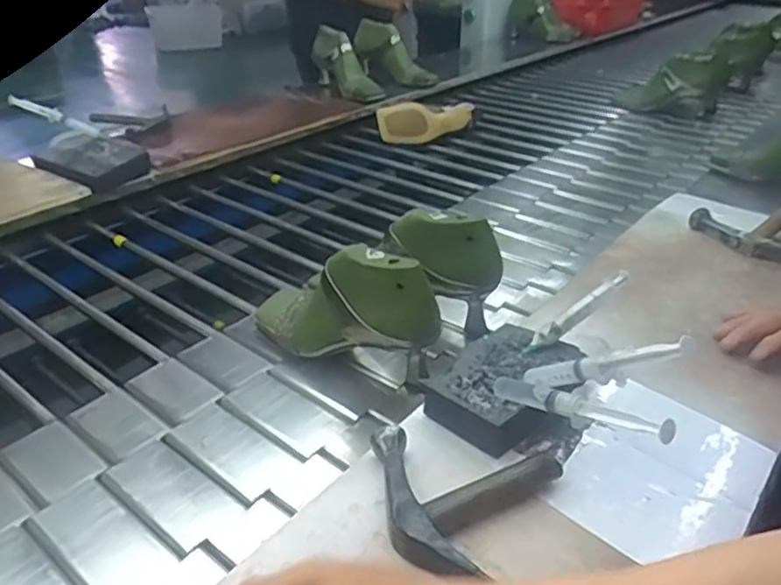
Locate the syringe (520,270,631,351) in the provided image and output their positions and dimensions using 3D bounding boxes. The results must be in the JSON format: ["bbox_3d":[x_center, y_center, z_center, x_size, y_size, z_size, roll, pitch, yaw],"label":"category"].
[{"bbox_3d":[0.165,0.016,0.584,0.118,0.017,0.015,-36,42,-14],"label":"syringe"}]

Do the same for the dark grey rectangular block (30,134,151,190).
[{"bbox_3d":[-0.488,-0.218,1.072,0.175,0.035,0.124,21,37,31],"label":"dark grey rectangular block"}]

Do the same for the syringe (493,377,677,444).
[{"bbox_3d":[0.127,0.080,0.463,0.014,0.019,0.155,-21,16,-31],"label":"syringe"}]

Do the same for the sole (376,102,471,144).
[{"bbox_3d":[0.071,-0.347,1.346,0.197,0.079,0.039,-7,15,-10],"label":"sole"}]

